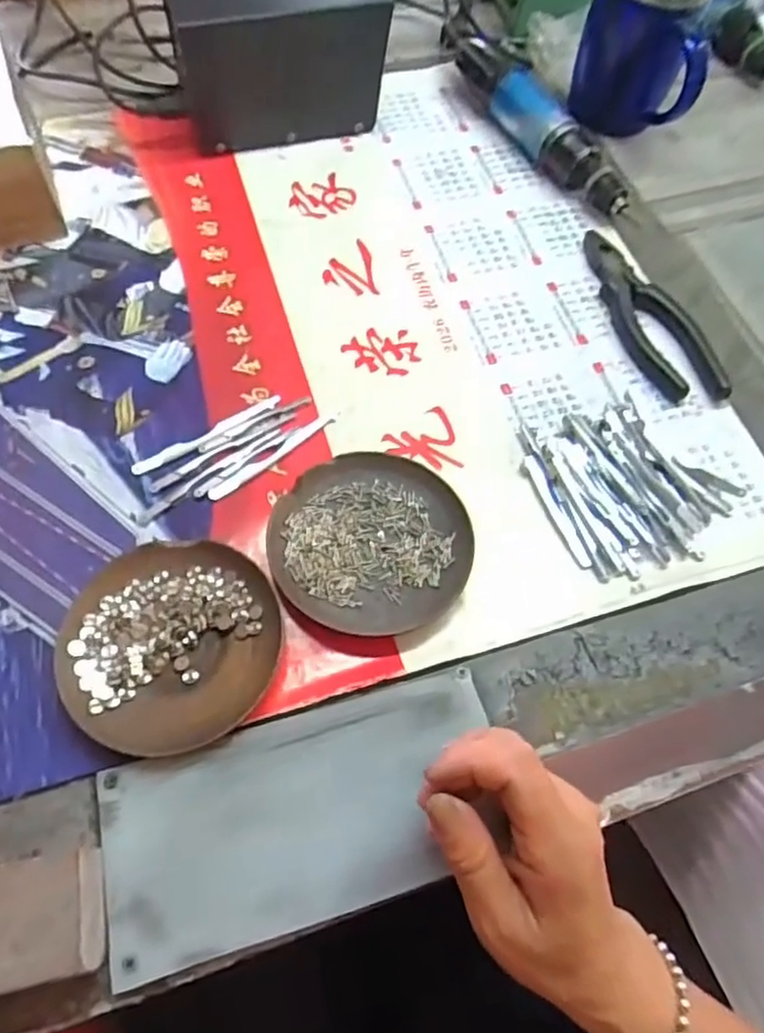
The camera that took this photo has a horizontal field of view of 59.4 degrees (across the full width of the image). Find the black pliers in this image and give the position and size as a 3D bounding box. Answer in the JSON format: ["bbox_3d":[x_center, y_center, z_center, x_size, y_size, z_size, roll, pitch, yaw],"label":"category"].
[{"bbox_3d":[0.193,-0.151,0.490,0.048,0.016,0.163,-16,64,-11],"label":"black pliers"}]

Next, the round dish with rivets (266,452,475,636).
[{"bbox_3d":[-0.007,0.012,0.400,0.114,0.015,0.116,1,63,-2],"label":"round dish with rivets"}]

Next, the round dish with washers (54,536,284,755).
[{"bbox_3d":[-0.113,0.066,0.365,0.110,0.015,0.115,1,63,-2],"label":"round dish with washers"}]

